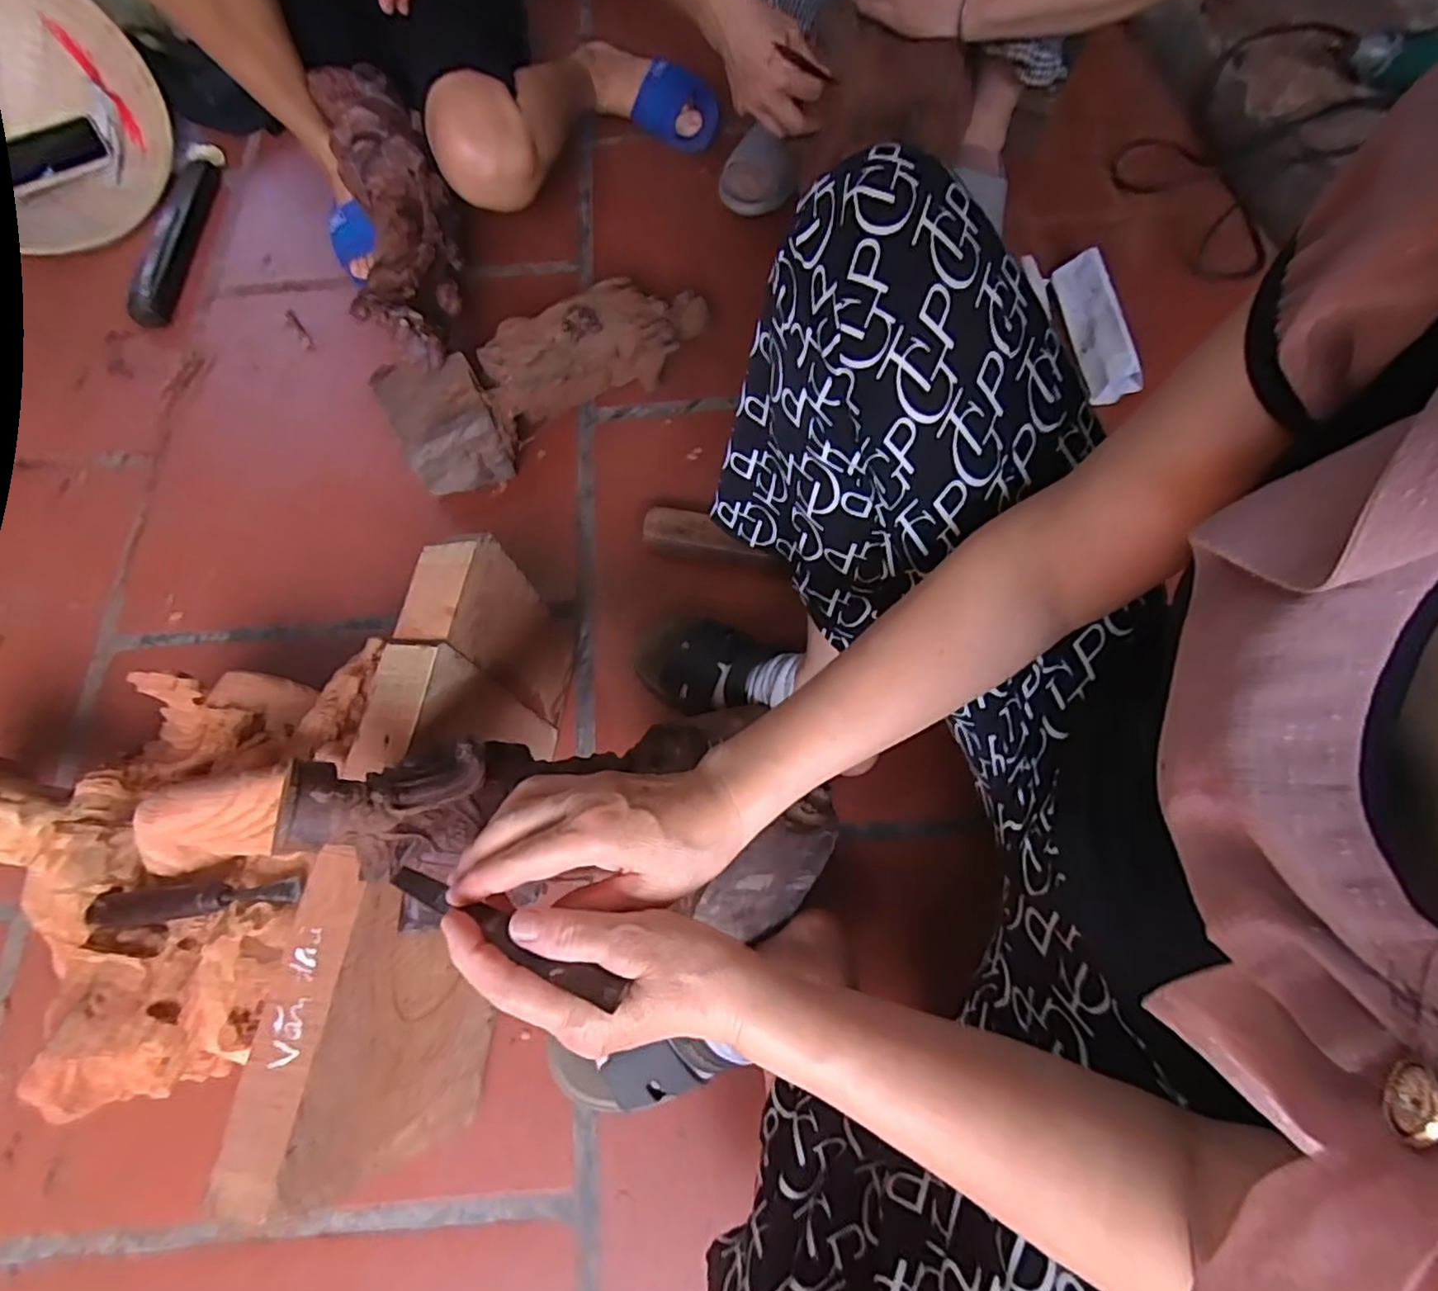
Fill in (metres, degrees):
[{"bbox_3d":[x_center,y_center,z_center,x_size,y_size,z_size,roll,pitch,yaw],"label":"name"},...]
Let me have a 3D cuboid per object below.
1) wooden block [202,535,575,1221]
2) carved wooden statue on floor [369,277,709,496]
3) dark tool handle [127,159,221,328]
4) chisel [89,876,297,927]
[{"bbox_3d":[-0.204,0.143,0.507,0.062,0.232,0.406,6,68,4],"label":"wooden block"},{"bbox_3d":[-0.186,-0.312,0.760,0.378,0.100,0.131,-31,70,-10],"label":"carved wooden statue on floor"},{"bbox_3d":[-0.755,-0.573,0.913,0.059,0.028,0.329,-3,68,0],"label":"dark tool handle"},{"bbox_3d":[-0.359,0.174,0.449,0.164,0.031,0.024,-2,68,1],"label":"chisel"}]

